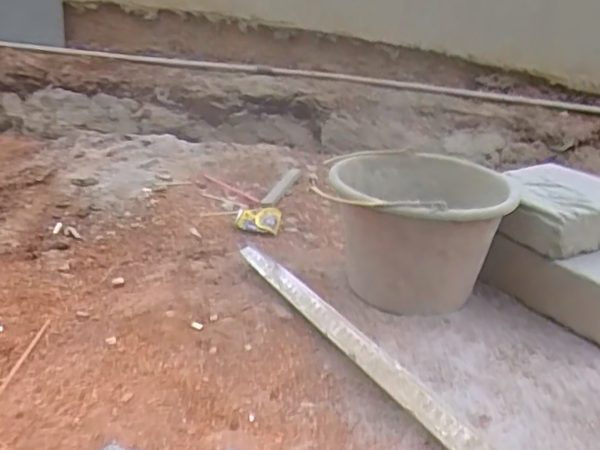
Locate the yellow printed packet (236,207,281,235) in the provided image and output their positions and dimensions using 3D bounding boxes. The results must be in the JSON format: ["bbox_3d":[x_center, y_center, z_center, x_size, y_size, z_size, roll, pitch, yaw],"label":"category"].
[{"bbox_3d":[-0.087,-0.009,1.221,0.091,0.031,0.088,0,30,-3],"label":"yellow printed packet"}]

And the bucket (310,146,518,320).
[{"bbox_3d":[0.182,0.012,0.917,0.273,0.198,0.255,9,28,17],"label":"bucket"}]

